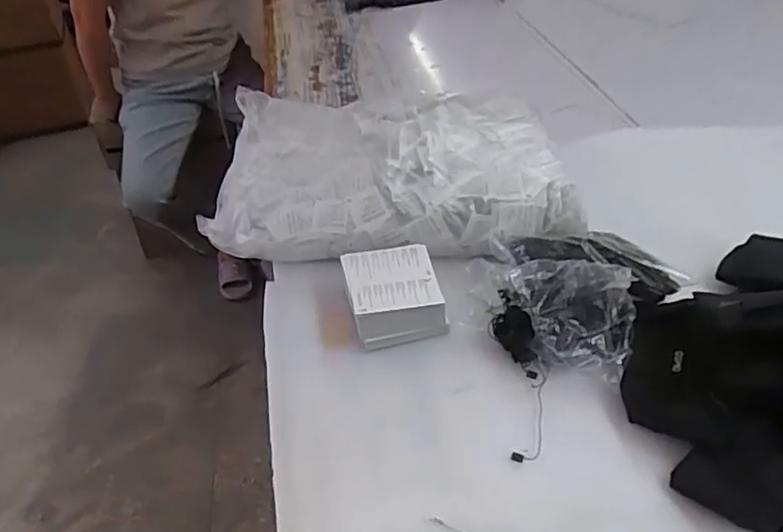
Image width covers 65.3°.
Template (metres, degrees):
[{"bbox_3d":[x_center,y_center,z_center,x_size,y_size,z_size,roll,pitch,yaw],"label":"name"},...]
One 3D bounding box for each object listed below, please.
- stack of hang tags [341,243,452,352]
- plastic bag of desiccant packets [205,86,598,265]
[{"bbox_3d":[0.001,0.032,0.645,0.094,0.053,0.105,-8,39,-8],"label":"stack of hang tags"},{"bbox_3d":[-0.007,-0.135,0.789,0.457,0.103,0.317,3,39,5],"label":"plastic bag of desiccant packets"}]

